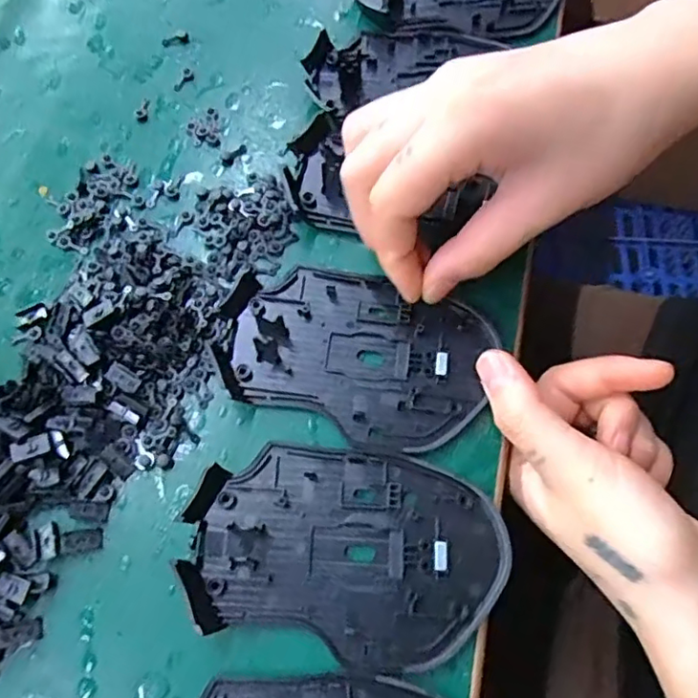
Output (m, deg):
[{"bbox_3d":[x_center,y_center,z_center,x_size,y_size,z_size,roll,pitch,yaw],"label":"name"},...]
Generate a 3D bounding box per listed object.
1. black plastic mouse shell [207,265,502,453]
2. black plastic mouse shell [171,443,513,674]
[{"bbox_3d":[0.001,0.000,0.249,0.109,0.006,0.070,19,69,8],"label":"black plastic mouse shell"},{"bbox_3d":[-0.001,0.072,0.216,0.113,0.011,0.071,9,68,4],"label":"black plastic mouse shell"}]

